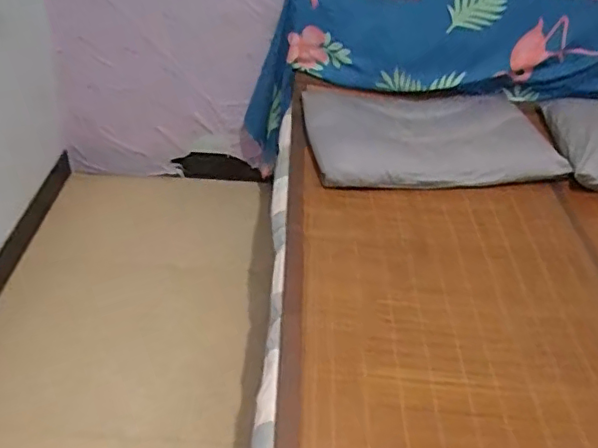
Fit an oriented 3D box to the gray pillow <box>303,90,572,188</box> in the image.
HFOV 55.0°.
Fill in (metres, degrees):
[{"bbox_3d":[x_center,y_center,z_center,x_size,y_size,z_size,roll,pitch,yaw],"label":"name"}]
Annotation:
[{"bbox_3d":[0.386,-0.273,1.744,0.719,0.134,0.425,0,40,-5],"label":"gray pillow"}]

